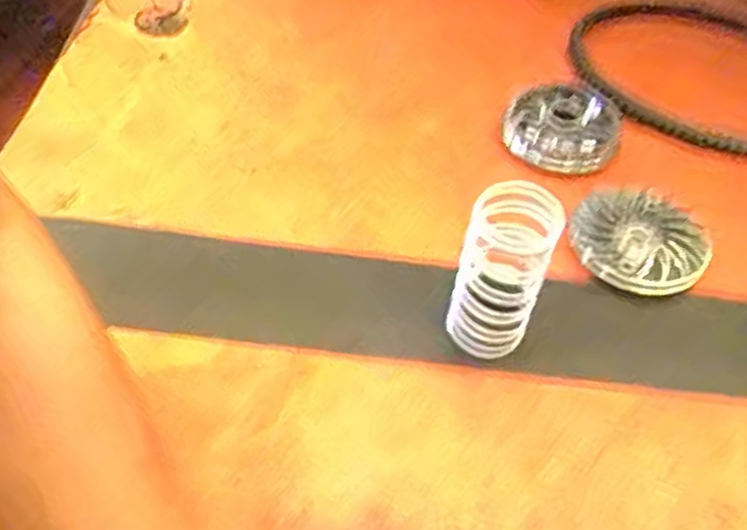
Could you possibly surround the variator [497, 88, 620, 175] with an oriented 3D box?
[{"bbox_3d":[0.180,-0.138,0.684,0.107,0.033,0.113,1,50,-2],"label":"variator"}]

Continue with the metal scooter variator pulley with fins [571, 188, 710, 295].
[{"bbox_3d":[0.222,-0.023,0.602,0.109,0.029,0.098,25,53,17],"label":"metal scooter variator pulley with fins"}]

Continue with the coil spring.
[{"bbox_3d":[0.090,0.004,0.498,0.055,0.121,0.050,23,52,15],"label":"coil spring"}]

